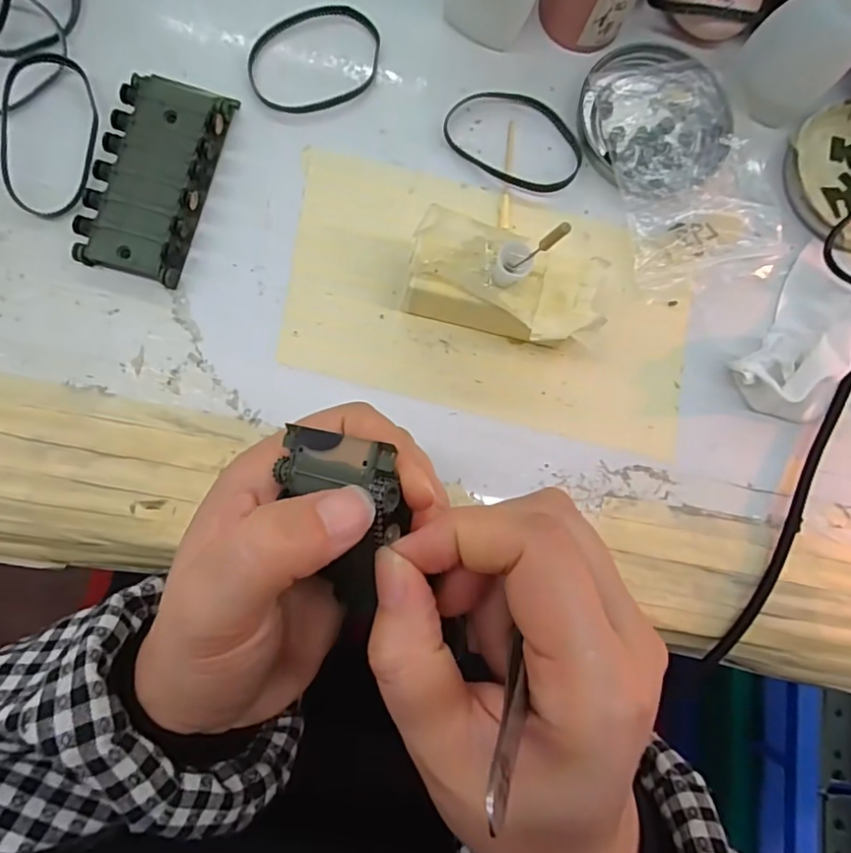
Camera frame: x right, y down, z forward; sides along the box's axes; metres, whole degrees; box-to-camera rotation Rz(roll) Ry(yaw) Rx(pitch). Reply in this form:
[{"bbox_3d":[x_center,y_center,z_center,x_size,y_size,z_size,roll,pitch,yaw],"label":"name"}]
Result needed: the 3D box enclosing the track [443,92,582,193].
[{"bbox_3d":[0.046,-0.145,0.278,0.070,0.005,0.048,33,82,-2],"label":"track"}]

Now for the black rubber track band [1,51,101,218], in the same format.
[{"bbox_3d":[-0.166,-0.132,0.247,0.038,0.008,0.076,0,84,-6],"label":"black rubber track band"}]

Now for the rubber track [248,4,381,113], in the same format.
[{"bbox_3d":[-0.055,-0.182,0.272,0.068,0.004,0.049,-28,88,-8],"label":"rubber track"}]

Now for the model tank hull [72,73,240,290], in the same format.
[{"bbox_3d":[-0.121,-0.113,0.250,0.043,0.016,0.093,16,83,-4],"label":"model tank hull"}]

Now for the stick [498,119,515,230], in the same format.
[{"bbox_3d":[0.041,-0.125,0.276,0.005,0.004,0.059,8,83,-5],"label":"stick"}]

